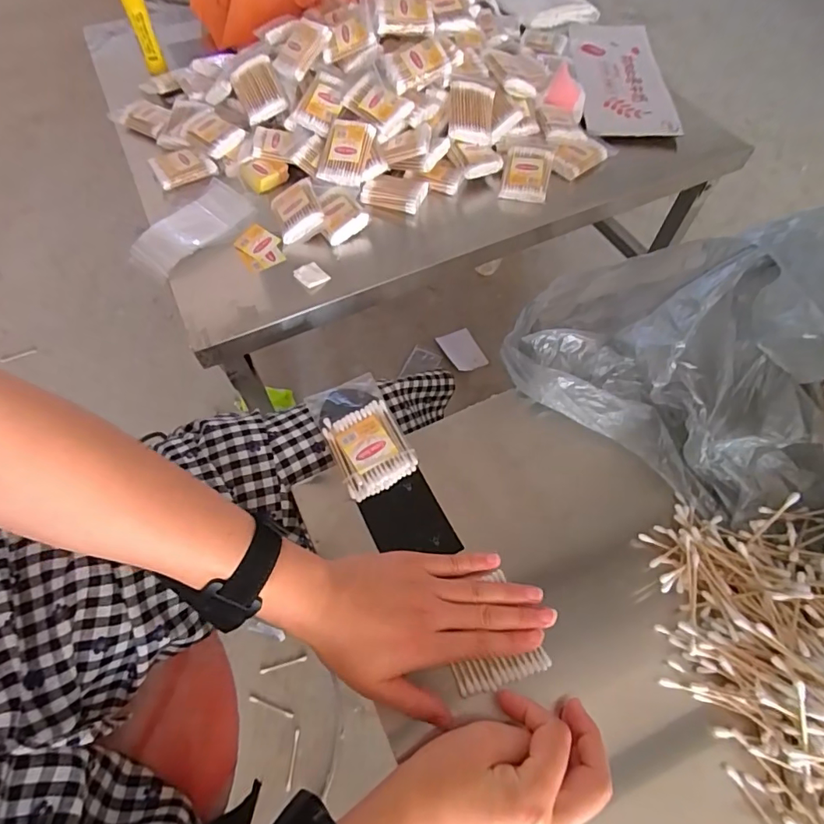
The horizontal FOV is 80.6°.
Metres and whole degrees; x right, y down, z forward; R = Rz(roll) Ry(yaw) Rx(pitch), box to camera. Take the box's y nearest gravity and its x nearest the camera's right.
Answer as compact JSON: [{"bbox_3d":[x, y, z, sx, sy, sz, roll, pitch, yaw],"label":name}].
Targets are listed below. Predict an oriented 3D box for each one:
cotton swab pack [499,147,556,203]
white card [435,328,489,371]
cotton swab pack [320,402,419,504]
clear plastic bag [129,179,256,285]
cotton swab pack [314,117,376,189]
[{"bbox_3d":[0.145,-0.302,0.614,0.058,0.025,0.075,13,62,7],"label":"cotton swab pack"},{"bbox_3d":[0.111,-0.136,1.081,0.073,0.005,0.108,-26,65,-7],"label":"white card"},{"bbox_3d":[-0.036,0.032,0.420,0.062,0.013,0.077,-23,64,-13],"label":"cotton swab pack"},{"bbox_3d":[-0.260,-0.220,0.572,0.078,0.012,0.144,36,67,18],"label":"clear plastic bag"},{"bbox_3d":[-0.081,-0.314,0.588,0.058,0.016,0.075,17,93,10],"label":"cotton swab pack"}]

